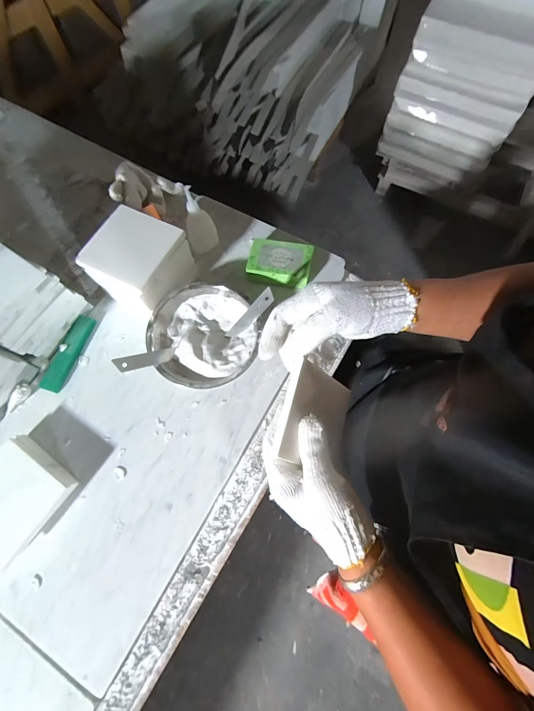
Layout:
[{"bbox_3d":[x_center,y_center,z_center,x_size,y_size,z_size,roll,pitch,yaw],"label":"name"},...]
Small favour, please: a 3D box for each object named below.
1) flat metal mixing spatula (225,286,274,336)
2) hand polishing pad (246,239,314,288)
[{"bbox_3d":[-0.022,-0.052,0.383,0.018,0.088,0.004,40,28,-11],"label":"flat metal mixing spatula"},{"bbox_3d":[0.019,-0.143,0.440,0.093,0.027,0.060,12,70,3],"label":"hand polishing pad"}]

